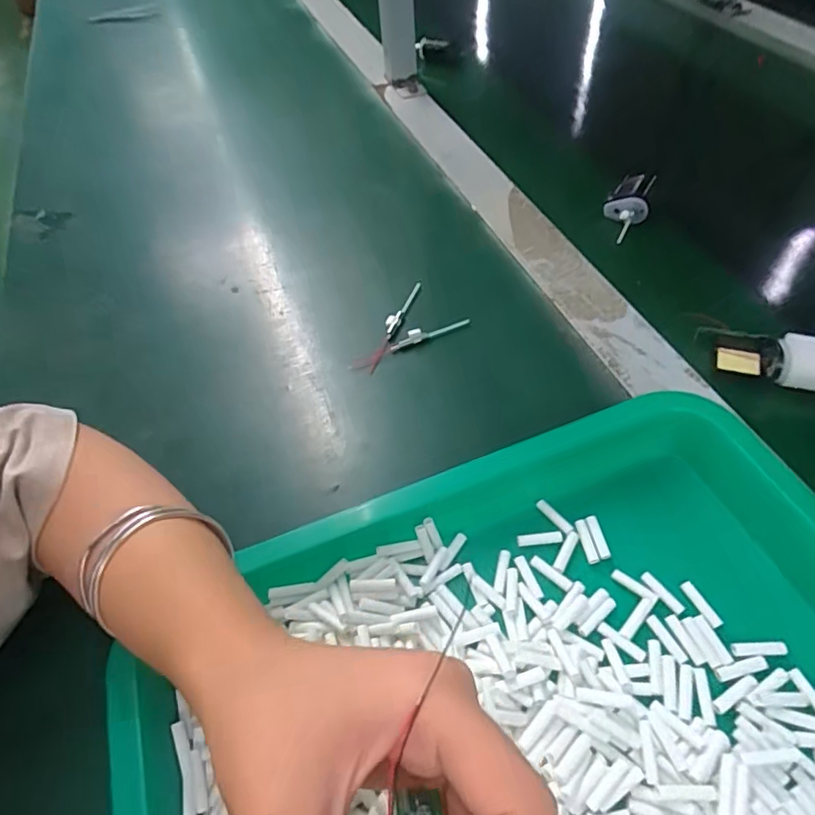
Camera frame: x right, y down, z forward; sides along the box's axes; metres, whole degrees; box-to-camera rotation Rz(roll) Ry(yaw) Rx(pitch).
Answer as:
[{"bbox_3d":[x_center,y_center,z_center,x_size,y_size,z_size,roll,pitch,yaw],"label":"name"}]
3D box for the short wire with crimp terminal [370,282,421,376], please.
[{"bbox_3d":[-0.010,-0.059,0.398,0.009,0.010,0.090,15,55,16],"label":"short wire with crimp terminal"}]

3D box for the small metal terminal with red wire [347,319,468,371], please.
[{"bbox_3d":[0.001,-0.047,0.389,0.092,0.013,0.009,-25,54,-14],"label":"small metal terminal with red wire"}]

